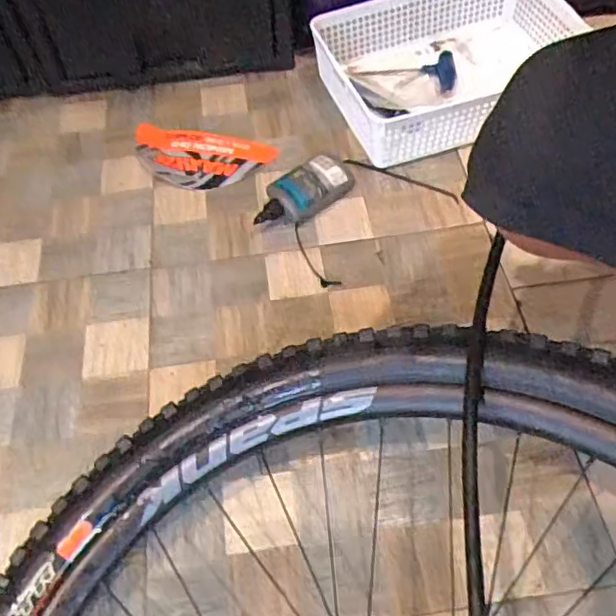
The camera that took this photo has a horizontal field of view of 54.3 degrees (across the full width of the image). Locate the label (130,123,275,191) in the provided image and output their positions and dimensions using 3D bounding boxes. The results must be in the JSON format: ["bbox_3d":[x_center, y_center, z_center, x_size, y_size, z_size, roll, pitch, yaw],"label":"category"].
[{"bbox_3d":[-0.151,-0.200,0.796,0.195,0.020,0.093,16,58,14],"label":"label"}]

